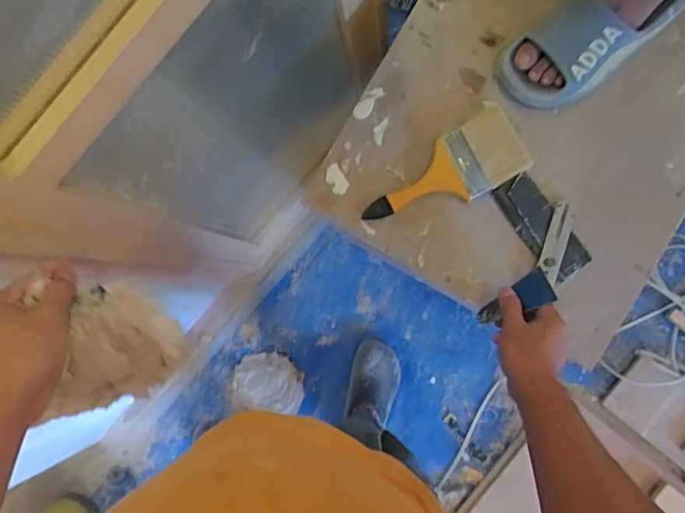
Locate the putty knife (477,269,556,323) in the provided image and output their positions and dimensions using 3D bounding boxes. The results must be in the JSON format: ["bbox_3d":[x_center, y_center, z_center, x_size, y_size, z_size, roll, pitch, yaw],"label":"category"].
[{"bbox_3d":[0.212,0.057,0.651,0.098,0.011,0.046,-34,45,26],"label":"putty knife"}]

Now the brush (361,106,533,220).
[{"bbox_3d":[0.135,-0.105,0.706,0.218,0.028,0.092,-31,84,5],"label":"brush"}]

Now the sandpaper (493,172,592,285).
[{"bbox_3d":[0.261,-0.039,0.687,0.059,0.013,0.145,-31,87,1],"label":"sandpaper"}]

